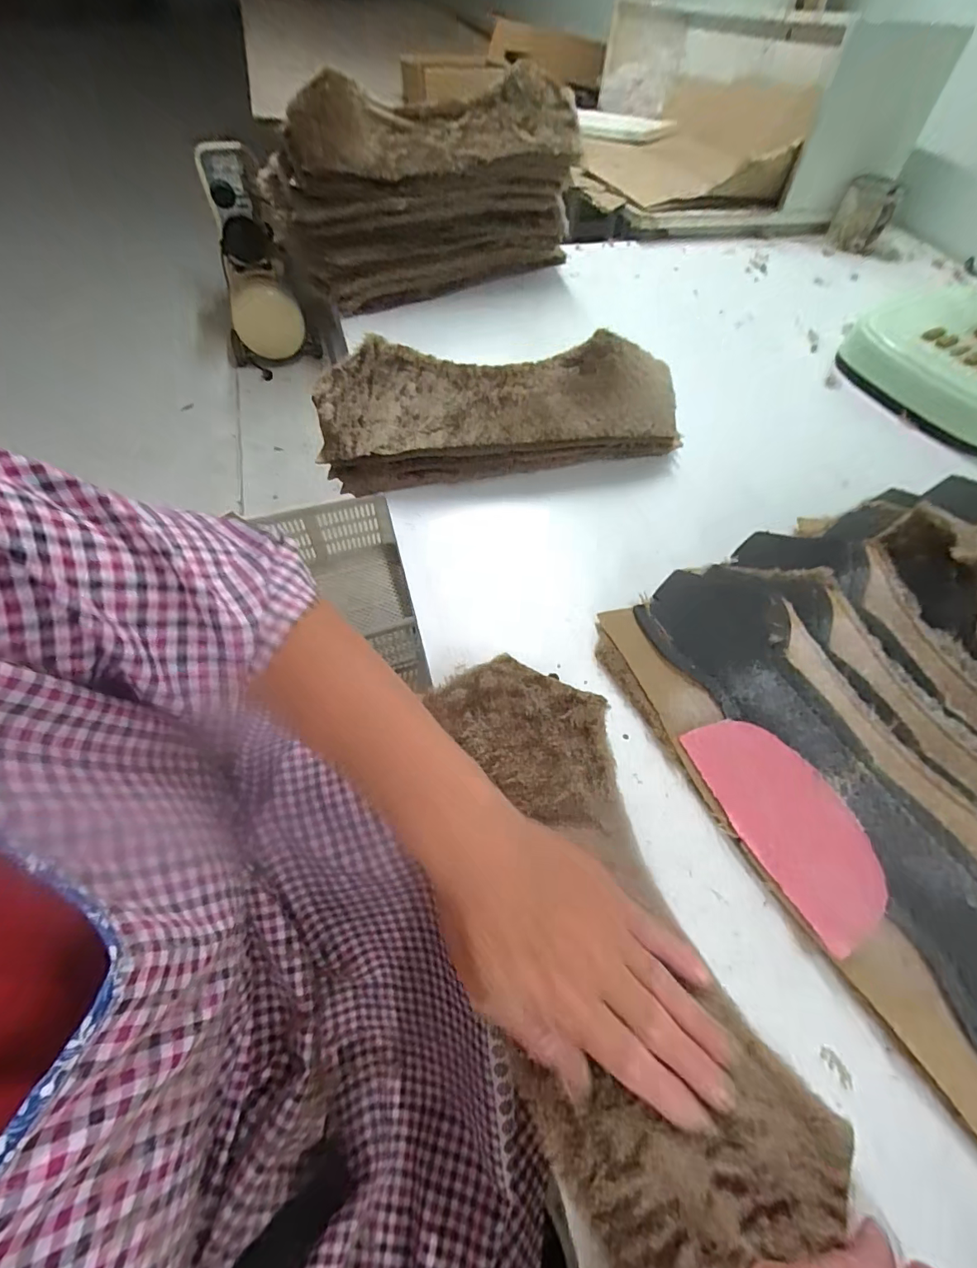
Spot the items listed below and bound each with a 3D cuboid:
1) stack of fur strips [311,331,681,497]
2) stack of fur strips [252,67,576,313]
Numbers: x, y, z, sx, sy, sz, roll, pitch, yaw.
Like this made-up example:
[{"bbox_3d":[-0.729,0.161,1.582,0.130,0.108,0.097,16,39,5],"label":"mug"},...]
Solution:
[{"bbox_3d":[0.010,-0.222,0.467,0.335,0.039,0.126,-9,79,-7],"label":"stack of fur strips"},{"bbox_3d":[-0.075,-0.553,0.608,0.382,0.170,0.127,-27,64,-18],"label":"stack of fur strips"}]

